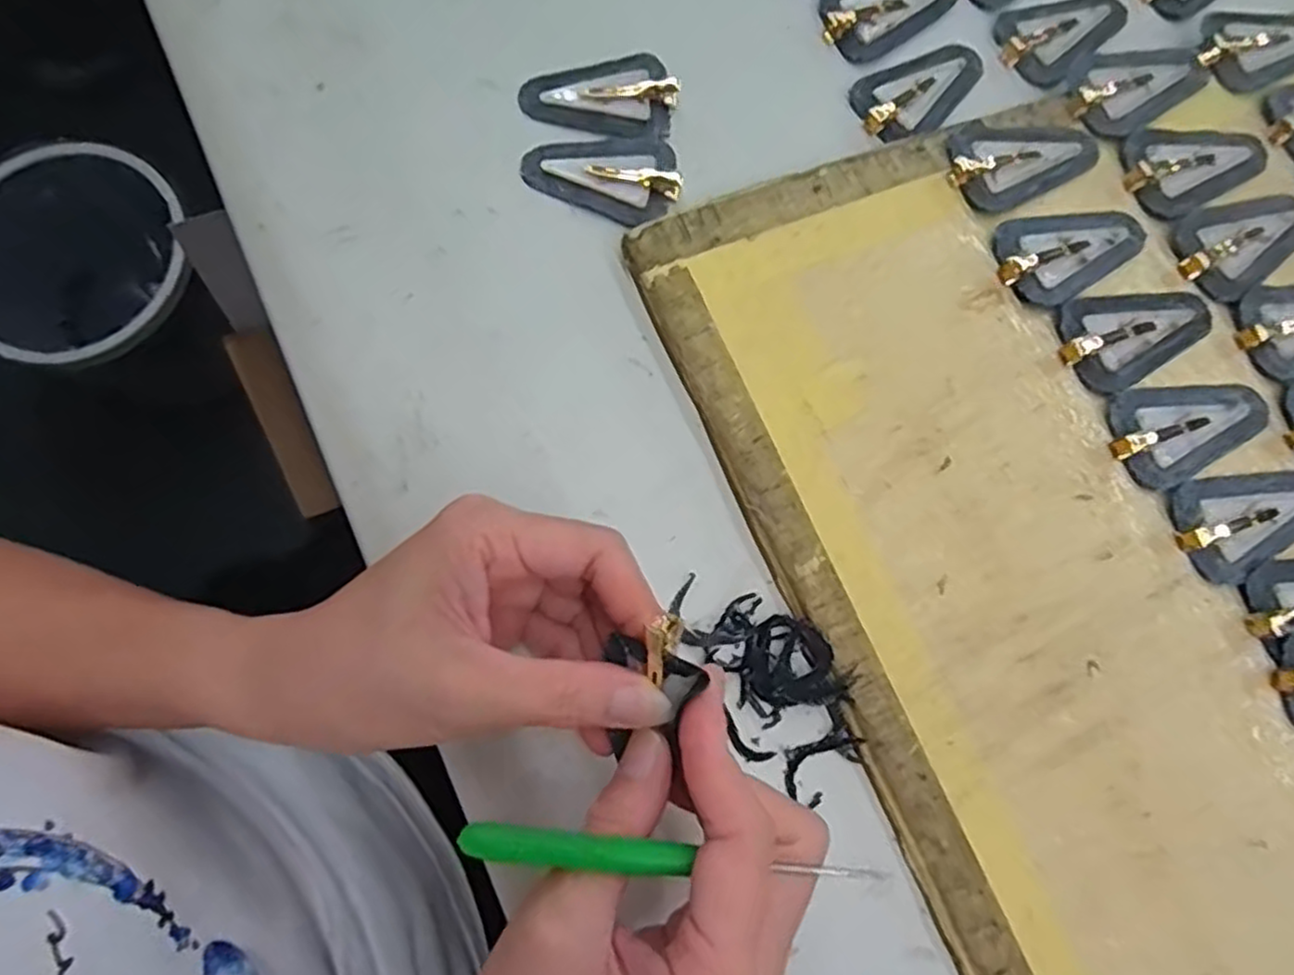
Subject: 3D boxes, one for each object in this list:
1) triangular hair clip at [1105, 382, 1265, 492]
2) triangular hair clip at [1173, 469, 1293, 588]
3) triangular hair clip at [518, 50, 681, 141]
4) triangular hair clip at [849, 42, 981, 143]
[{"bbox_3d":[0.222,-0.028,0.295,0.067,0.006,0.040,-26,80,-6],"label":"triangular hair clip"},{"bbox_3d":[0.245,0.011,0.286,0.068,0.007,0.039,-17,79,-4],"label":"triangular hair clip"},{"bbox_3d":[-0.022,-0.178,0.326,0.070,0.008,0.041,0,79,-1],"label":"triangular hair clip"},{"bbox_3d":[0.128,-0.187,0.334,0.073,0.011,0.038,-39,82,-8],"label":"triangular hair clip"}]

